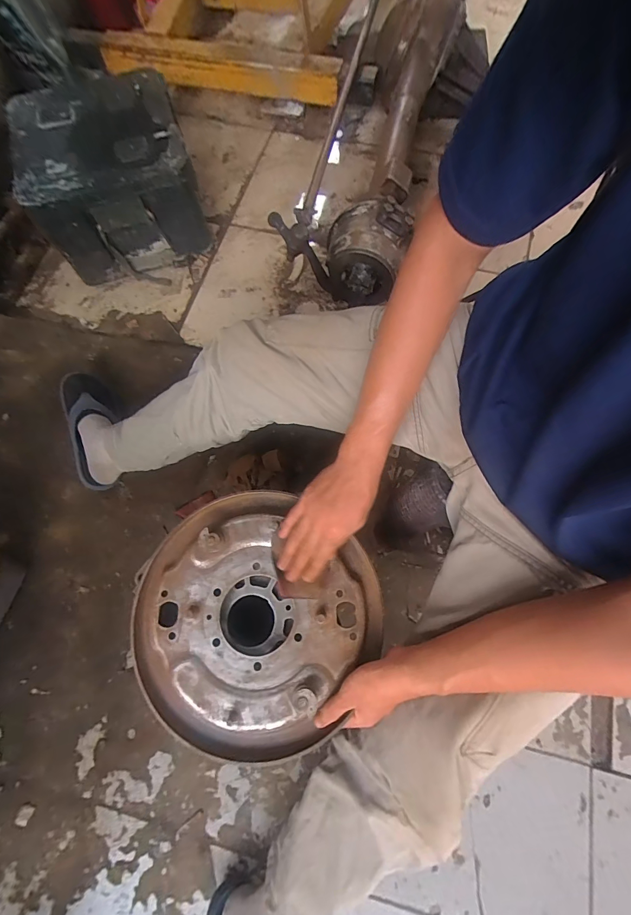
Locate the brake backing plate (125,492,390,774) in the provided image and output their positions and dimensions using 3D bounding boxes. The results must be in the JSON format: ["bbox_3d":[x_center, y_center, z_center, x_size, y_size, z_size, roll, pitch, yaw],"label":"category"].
[{"bbox_3d":[-0.081,0.196,0.447,0.282,0.033,0.287,0,71,1],"label":"brake backing plate"}]

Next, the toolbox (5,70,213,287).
[{"bbox_3d":[-0.477,-0.653,0.901,0.353,0.252,0.315,-20,72,-6],"label":"toolbox"}]

